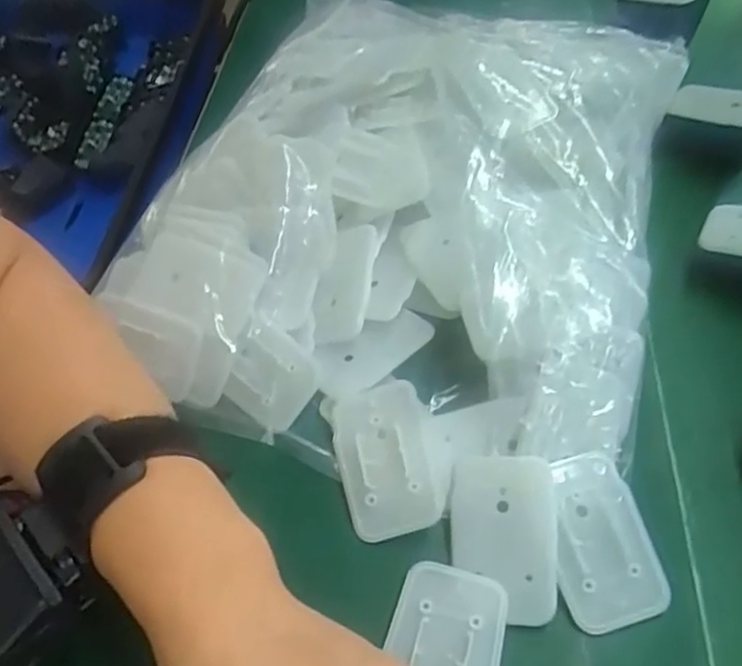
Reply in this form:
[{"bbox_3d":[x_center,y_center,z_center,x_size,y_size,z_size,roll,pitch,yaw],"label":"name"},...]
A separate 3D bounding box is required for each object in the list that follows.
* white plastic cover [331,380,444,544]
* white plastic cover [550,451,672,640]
[{"bbox_3d":[0.007,0.055,0.308,0.043,0.010,0.067,-8,54,-6],"label":"white plastic cover"},{"bbox_3d":[0.095,0.087,0.285,0.043,0.004,0.067,-16,70,-8],"label":"white plastic cover"}]

